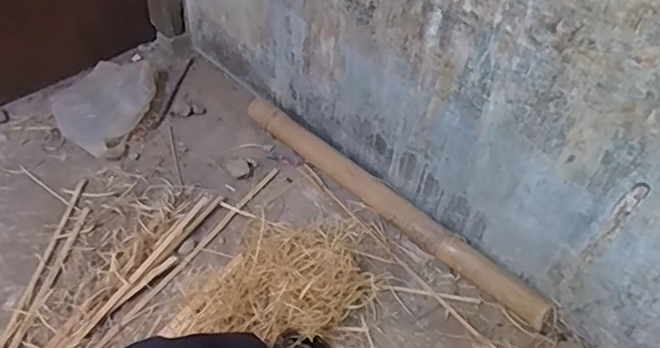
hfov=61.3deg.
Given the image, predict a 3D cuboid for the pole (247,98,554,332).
[{"bbox_3d":[0.119,0.062,1.278,0.836,0.067,0.063,35,53,25],"label":"pole"}]

